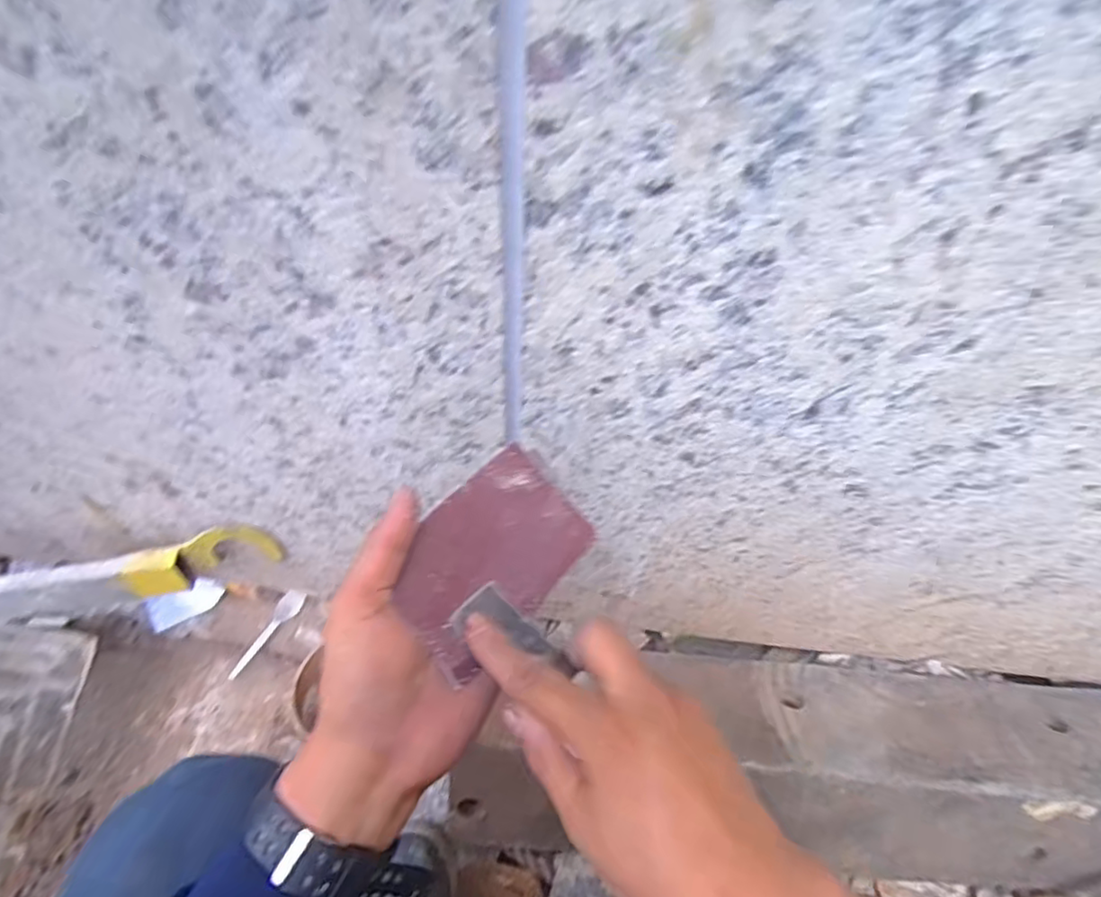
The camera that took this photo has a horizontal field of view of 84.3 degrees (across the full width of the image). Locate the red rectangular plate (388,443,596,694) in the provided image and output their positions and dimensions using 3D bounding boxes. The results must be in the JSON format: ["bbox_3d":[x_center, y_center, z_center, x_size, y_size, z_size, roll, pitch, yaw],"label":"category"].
[{"bbox_3d":[-0.030,0.057,0.332,0.076,0.006,0.119,49,51,-5],"label":"red rectangular plate"}]

